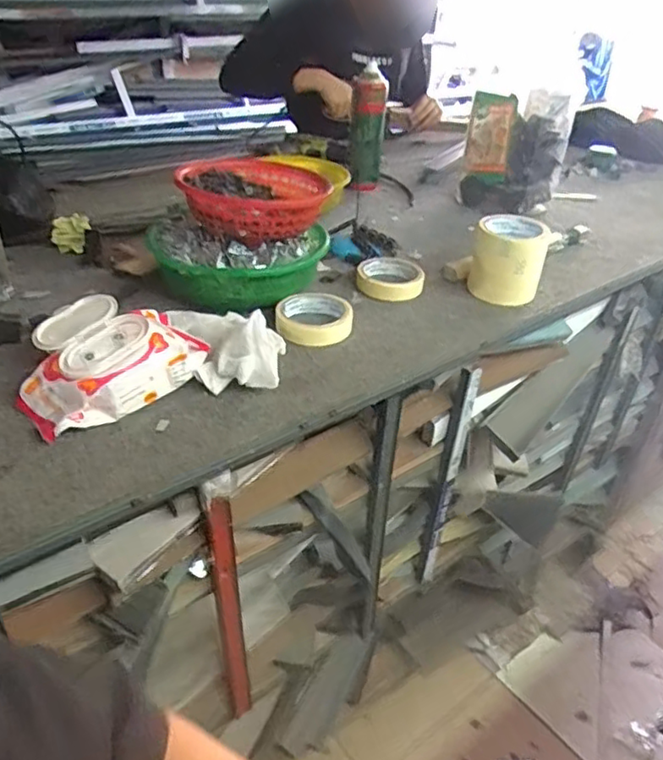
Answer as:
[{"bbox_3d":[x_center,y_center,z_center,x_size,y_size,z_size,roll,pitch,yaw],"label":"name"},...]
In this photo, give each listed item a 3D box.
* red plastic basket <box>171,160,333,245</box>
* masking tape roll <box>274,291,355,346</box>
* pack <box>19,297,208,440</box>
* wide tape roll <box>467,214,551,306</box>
[{"bbox_3d":[-0.094,-0.233,0.808,0.175,0.060,0.192,6,34,5],"label":"red plastic basket"},{"bbox_3d":[-0.020,-0.079,0.789,0.095,0.027,0.095,1,34,-3],"label":"masking tape roll"},{"bbox_3d":[-0.237,-0.024,0.650,0.141,0.068,0.178,30,42,34],"label":"pack"},{"bbox_3d":[0.243,-0.166,0.877,0.096,0.094,0.095,7,34,6],"label":"wide tape roll"}]

